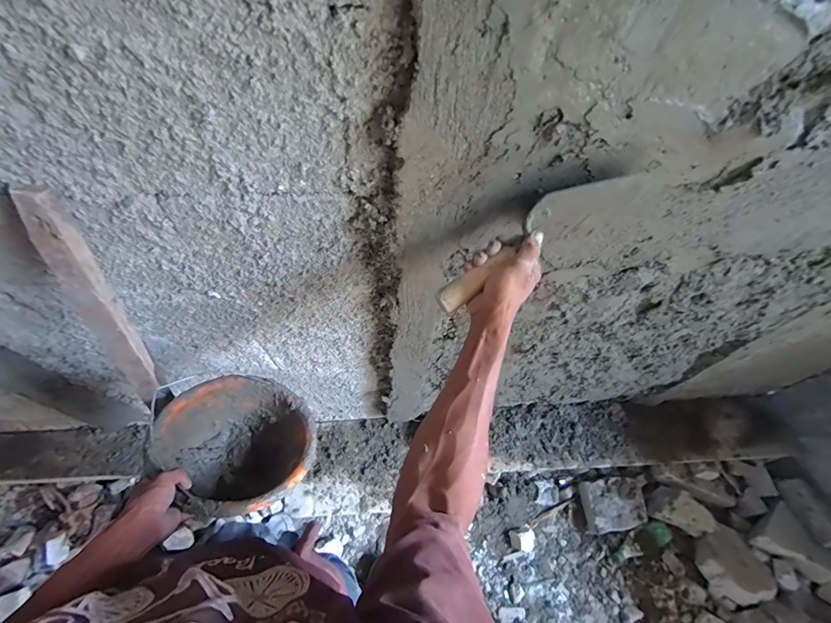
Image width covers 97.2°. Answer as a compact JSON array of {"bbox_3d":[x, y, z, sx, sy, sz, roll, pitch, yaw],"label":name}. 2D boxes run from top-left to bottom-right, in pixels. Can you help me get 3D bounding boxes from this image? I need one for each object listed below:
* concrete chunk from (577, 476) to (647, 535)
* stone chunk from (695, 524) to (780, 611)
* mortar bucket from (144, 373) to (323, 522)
[{"bbox_3d":[0.719,0.693,1.325,0.219,0.078,0.159,-6,59,-7],"label":"concrete chunk"},{"bbox_3d":[1.039,0.840,1.207,0.174,0.103,0.202,-23,62,-16],"label":"stone chunk"},{"bbox_3d":[-0.342,0.284,0.695,0.261,0.201,0.247,35,35,15],"label":"mortar bucket"}]

